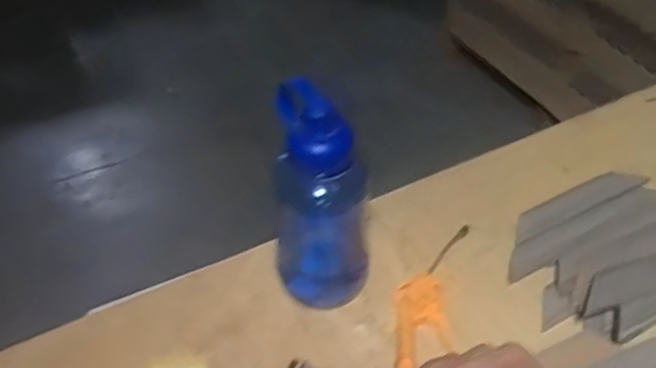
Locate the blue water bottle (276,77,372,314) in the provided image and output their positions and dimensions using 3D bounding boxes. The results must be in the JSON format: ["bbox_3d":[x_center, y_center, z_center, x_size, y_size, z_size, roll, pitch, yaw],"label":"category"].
[{"bbox_3d":[-0.008,0.016,0.704,0.099,0.257,0.100,-6,47,-6],"label":"blue water bottle"}]

